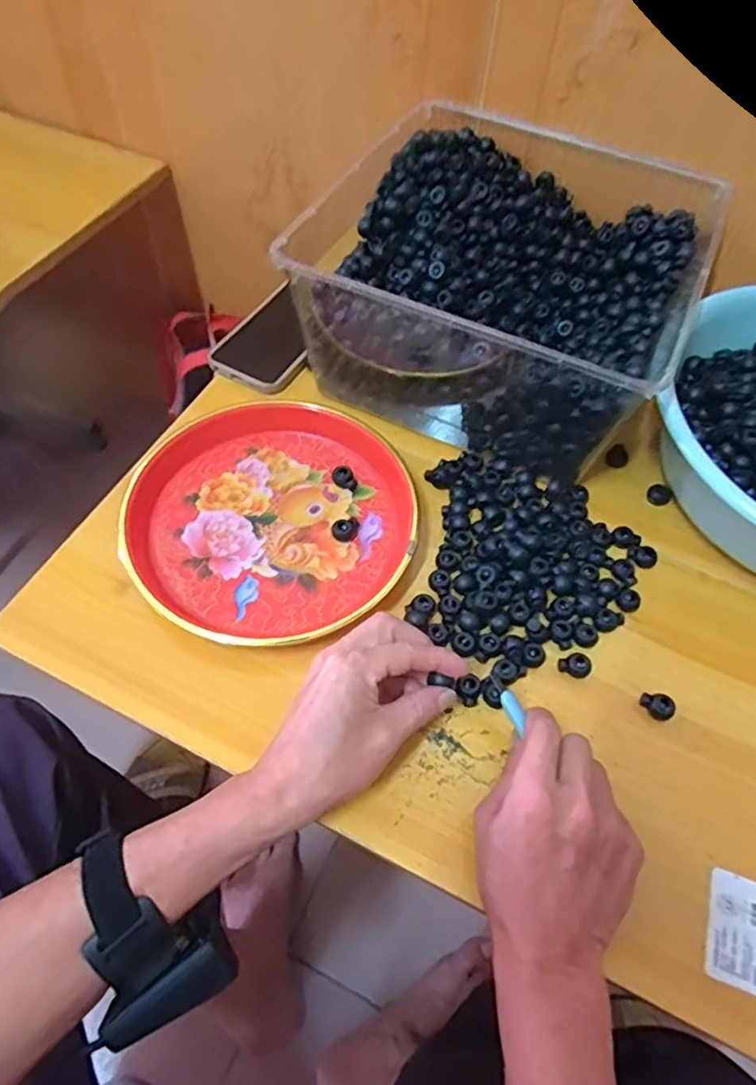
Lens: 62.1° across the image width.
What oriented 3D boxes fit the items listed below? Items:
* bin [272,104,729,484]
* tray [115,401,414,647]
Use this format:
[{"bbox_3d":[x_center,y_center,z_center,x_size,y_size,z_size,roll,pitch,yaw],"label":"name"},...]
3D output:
[{"bbox_3d":[0.110,-0.223,0.559,0.271,0.143,0.280,26,61,12],"label":"bin"},{"bbox_3d":[-0.077,-0.022,0.480,0.205,0.027,0.204,1,59,-2],"label":"tray"}]

